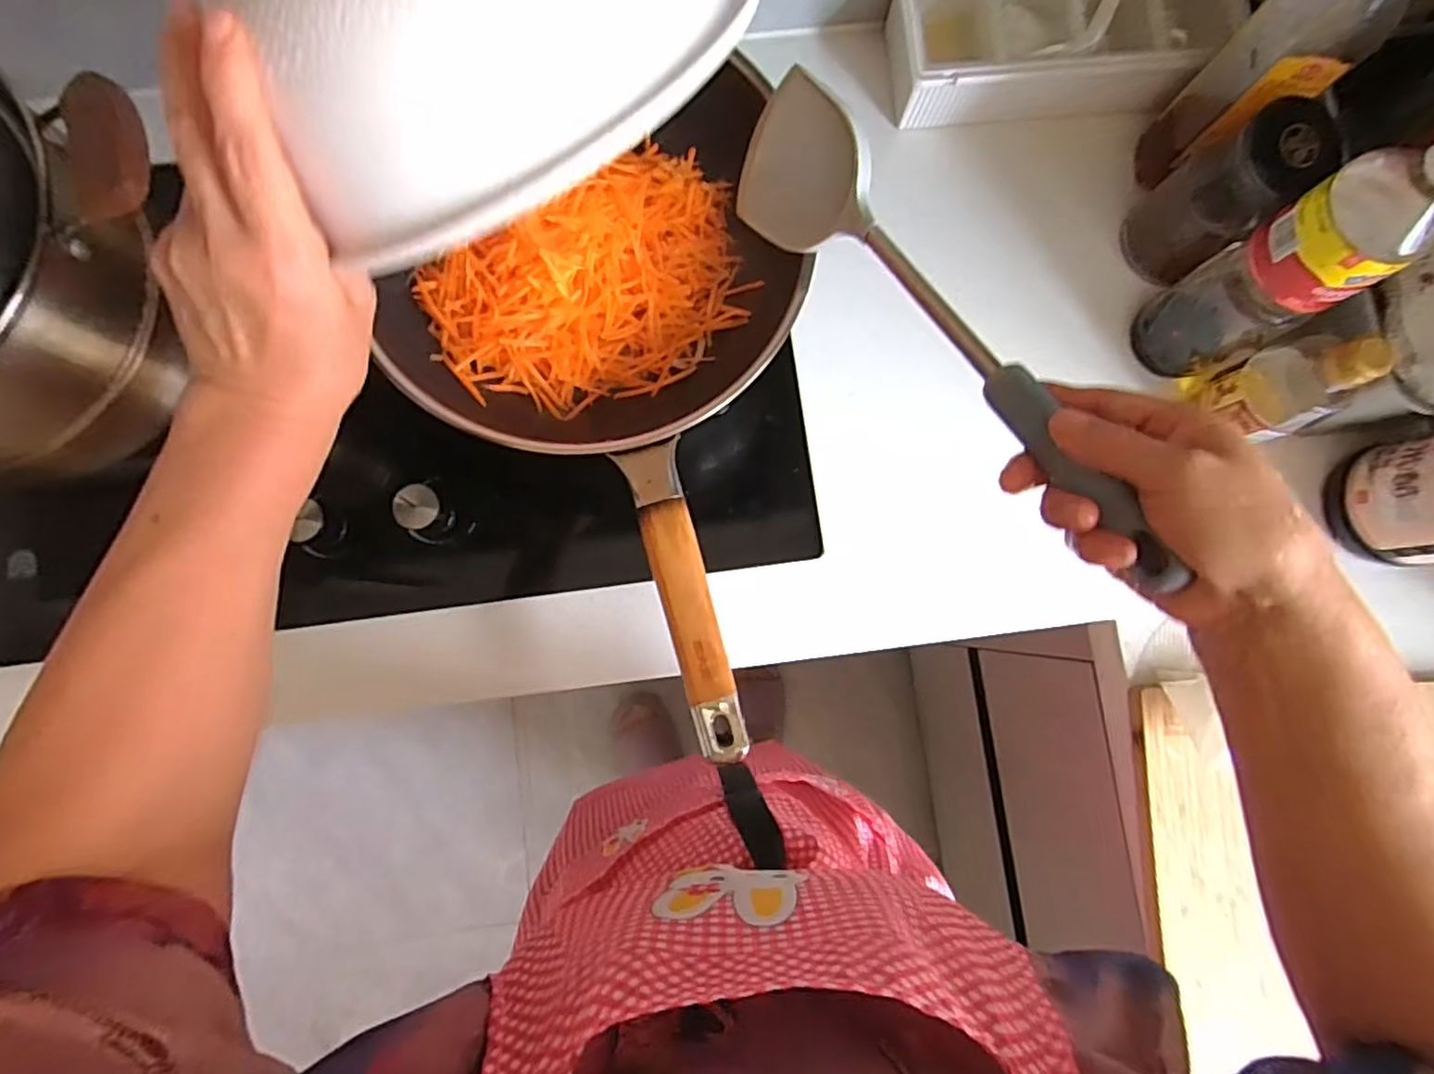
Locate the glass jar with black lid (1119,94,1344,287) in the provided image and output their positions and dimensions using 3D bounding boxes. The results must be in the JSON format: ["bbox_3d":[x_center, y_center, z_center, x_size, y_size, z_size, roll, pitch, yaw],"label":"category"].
[{"bbox_3d":[0.444,-0.299,0.596,0.105,0.147,0.084,-32,86,-5],"label":"glass jar with black lid"}]

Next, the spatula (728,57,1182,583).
[{"bbox_3d":[0.119,-0.130,0.364,0.028,0.085,0.353,-12,55,-35],"label":"spatula"}]

